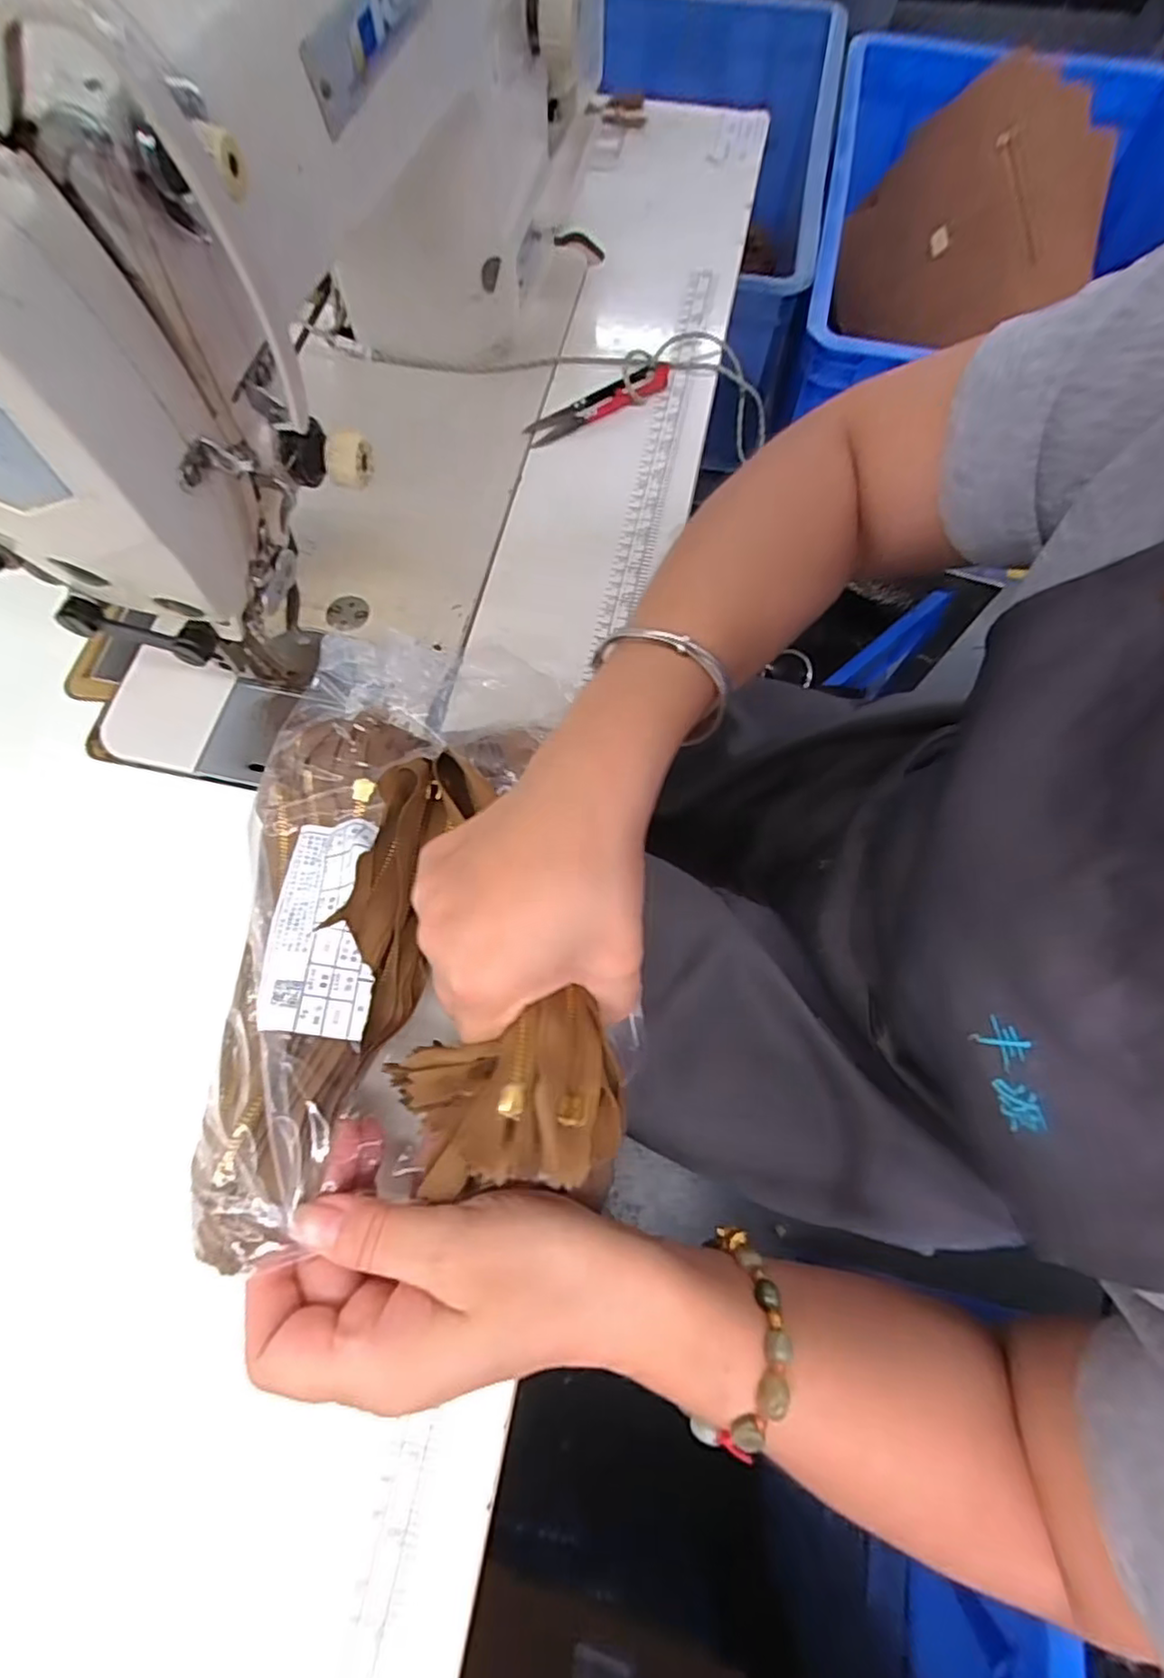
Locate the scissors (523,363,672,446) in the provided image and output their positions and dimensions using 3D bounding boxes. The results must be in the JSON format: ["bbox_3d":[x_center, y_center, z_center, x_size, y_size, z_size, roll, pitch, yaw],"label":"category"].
[{"bbox_3d":[0.013,-0.296,0.437,0.110,0.010,0.022,-30,73,-10],"label":"scissors"}]

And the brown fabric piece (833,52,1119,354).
[{"bbox_3d":[0.410,-0.654,0.672,0.244,0.113,0.326,22,71,7],"label":"brown fabric piece"}]

